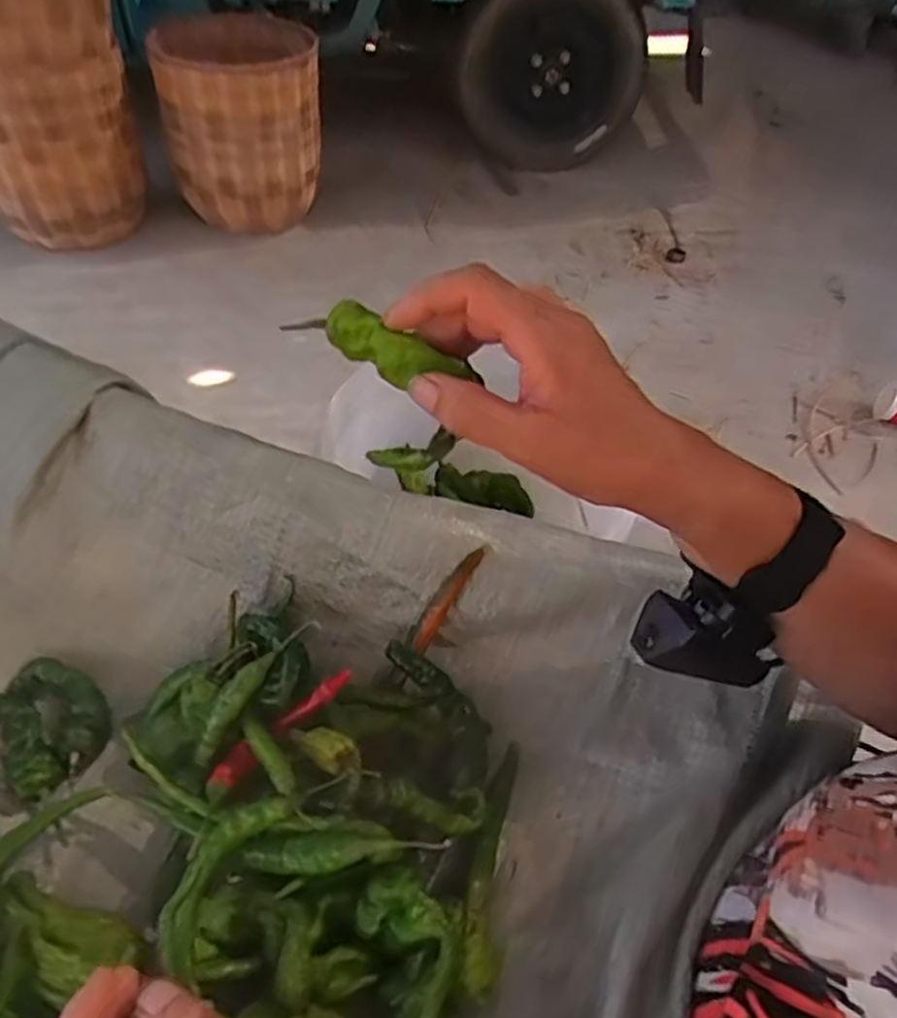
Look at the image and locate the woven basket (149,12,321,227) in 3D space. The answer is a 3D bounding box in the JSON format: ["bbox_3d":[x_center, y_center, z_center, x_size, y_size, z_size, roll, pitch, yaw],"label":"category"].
[{"bbox_3d":[-0.434,-0.804,1.598,0.320,0.345,0.254,-7,49,-11],"label":"woven basket"}]

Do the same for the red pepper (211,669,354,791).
[{"bbox_3d":[-0.083,0.109,0.377,0.082,0.009,0.019,-38,58,-9],"label":"red pepper"}]

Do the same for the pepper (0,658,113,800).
[{"bbox_3d":[-0.216,0.112,0.400,0.055,0.019,0.069,-35,59,-31],"label":"pepper"}]

